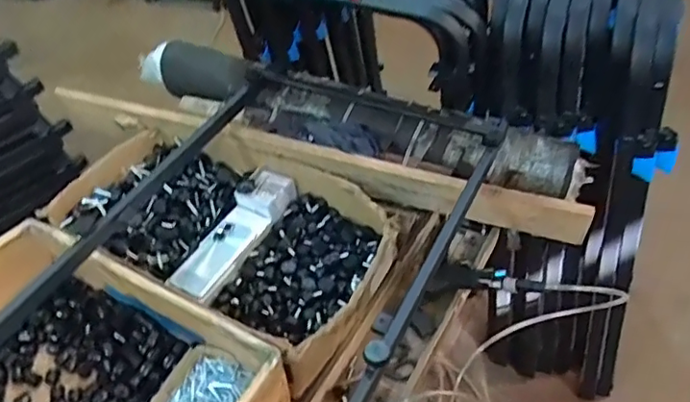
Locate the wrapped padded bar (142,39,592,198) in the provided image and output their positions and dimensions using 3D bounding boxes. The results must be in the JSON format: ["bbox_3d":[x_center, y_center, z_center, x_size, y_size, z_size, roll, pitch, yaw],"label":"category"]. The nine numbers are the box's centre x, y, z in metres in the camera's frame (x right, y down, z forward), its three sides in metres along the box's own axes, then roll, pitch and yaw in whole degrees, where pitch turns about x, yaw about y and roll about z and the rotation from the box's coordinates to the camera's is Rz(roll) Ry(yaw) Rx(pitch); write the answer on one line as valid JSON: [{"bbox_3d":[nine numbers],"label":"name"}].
[{"bbox_3d":[-0.045,-0.180,1.155,1.005,0.109,0.111,18,50,22],"label":"wrapped padded bar"}]

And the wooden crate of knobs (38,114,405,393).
[{"bbox_3d":[-0.219,0.042,1.042,0.620,0.111,0.339,22,51,24],"label":"wooden crate of knobs"}]

